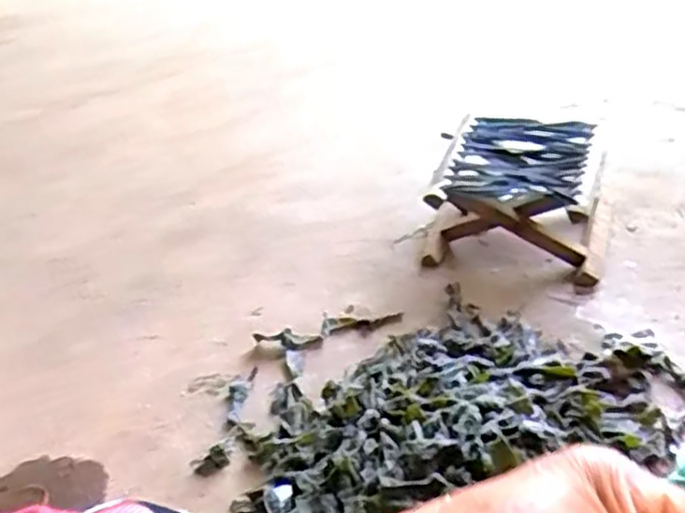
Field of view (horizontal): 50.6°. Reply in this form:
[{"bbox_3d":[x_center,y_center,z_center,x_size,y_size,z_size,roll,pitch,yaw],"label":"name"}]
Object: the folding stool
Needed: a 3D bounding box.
[{"bbox_3d":[0.270,-0.087,1.103,0.255,0.143,0.249,10,39,22],"label":"folding stool"}]

